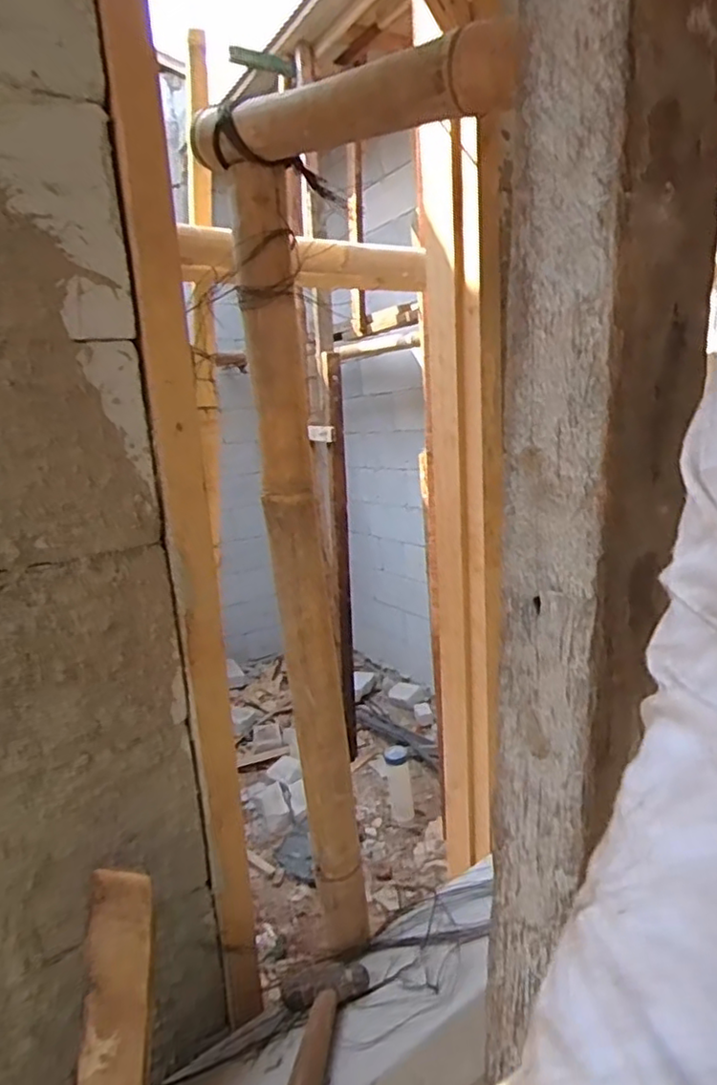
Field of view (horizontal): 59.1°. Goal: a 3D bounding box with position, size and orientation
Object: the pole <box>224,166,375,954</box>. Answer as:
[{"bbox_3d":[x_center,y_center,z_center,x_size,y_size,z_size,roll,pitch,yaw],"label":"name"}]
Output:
[{"bbox_3d":[-0.063,0.060,0.746,0.080,0.897,0.067,-8,13,-16],"label":"pole"}]

